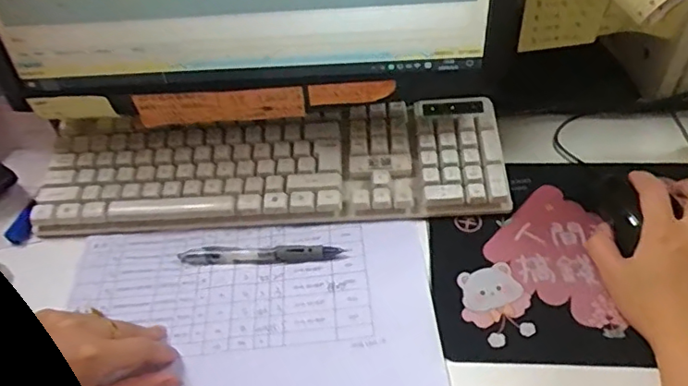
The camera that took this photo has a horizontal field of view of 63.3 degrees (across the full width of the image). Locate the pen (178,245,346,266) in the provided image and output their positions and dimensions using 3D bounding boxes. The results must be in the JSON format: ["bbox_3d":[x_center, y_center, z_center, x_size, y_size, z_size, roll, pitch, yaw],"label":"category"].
[{"bbox_3d":[-0.072,0.052,0.476,0.136,0.008,0.017,-1,46,4],"label":"pen"}]

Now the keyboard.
[{"bbox_3d":[-0.070,-0.025,0.523,0.423,0.038,0.114,-3,46,2],"label":"keyboard"}]

